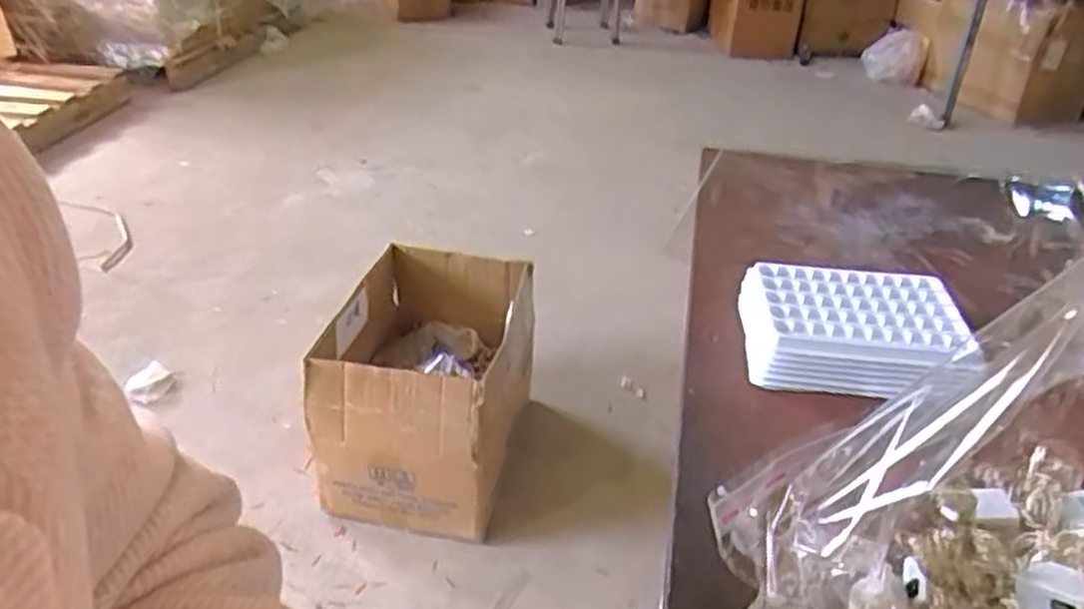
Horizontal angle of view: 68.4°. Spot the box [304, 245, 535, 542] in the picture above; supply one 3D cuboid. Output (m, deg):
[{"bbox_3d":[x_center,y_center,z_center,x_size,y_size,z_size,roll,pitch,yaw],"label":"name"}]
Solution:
[{"bbox_3d":[-0.194,0.127,1.337,0.312,0.272,0.388,7,33,7],"label":"box"}]

